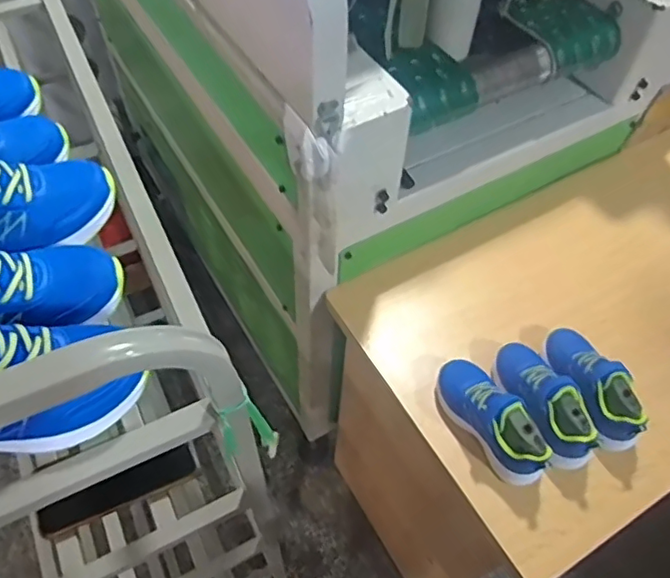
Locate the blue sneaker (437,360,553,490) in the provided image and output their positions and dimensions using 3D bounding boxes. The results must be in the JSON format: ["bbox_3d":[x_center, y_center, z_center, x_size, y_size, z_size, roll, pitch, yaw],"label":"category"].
[{"bbox_3d":[0.200,0.154,0.721,0.069,0.079,0.172,-29,62,-20],"label":"blue sneaker"}]

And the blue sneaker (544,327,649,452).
[{"bbox_3d":[0.339,0.121,0.757,0.070,0.079,0.172,-15,58,-12],"label":"blue sneaker"}]

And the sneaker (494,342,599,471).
[{"bbox_3d":[0.269,0.139,0.739,0.071,0.077,0.172,-18,58,-14],"label":"sneaker"}]

